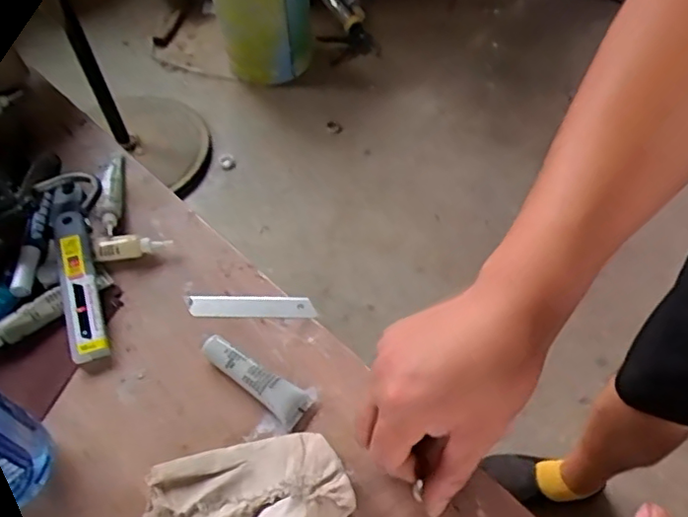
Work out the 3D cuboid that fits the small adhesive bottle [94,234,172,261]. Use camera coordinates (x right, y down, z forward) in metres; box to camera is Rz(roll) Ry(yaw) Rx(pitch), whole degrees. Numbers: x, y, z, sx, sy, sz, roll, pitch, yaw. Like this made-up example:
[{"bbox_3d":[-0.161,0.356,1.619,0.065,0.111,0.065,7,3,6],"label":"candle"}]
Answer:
[{"bbox_3d":[-0.179,-0.010,0.497,0.062,0.011,0.016,-12,54,-6],"label":"small adhesive bottle"}]

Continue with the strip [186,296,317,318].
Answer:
[{"bbox_3d":[-0.074,0.038,0.468,0.099,0.004,0.018,0,68,0],"label":"strip"}]

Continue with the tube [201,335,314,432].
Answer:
[{"bbox_3d":[-0.063,0.084,0.423,0.087,0.018,0.027,34,62,24],"label":"tube"}]

